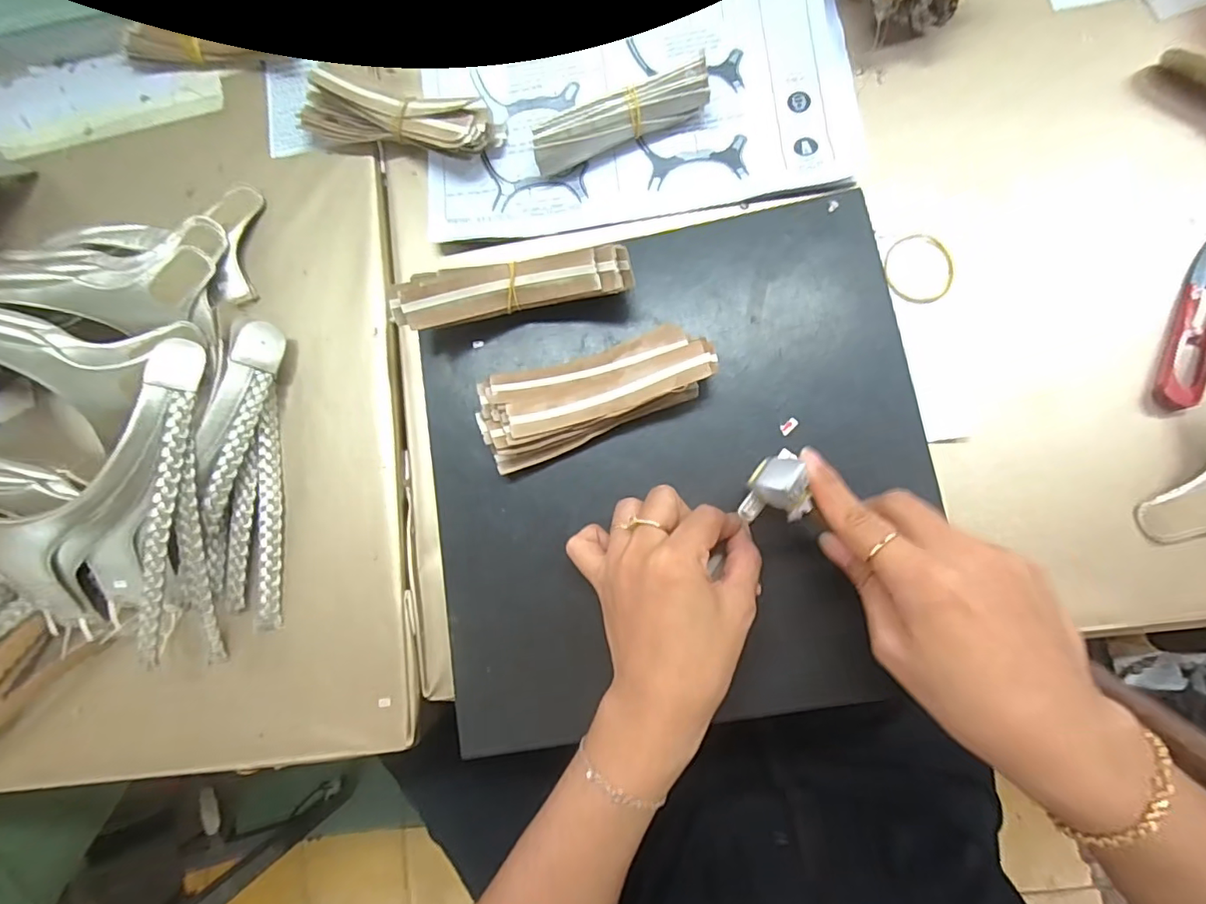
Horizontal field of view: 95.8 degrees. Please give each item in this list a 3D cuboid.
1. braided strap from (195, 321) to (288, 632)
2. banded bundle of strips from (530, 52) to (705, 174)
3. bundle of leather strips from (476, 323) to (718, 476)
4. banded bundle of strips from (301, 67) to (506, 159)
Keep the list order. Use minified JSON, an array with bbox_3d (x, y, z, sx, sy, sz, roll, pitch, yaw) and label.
[{"bbox_3d":[-0.241,0.013,0.363,0.040,0.035,0.198,-4,82,5],"label":"braided strap"},{"bbox_3d":[0.011,-0.229,0.376,0.123,0.032,0.031,-19,81,2],"label":"banded bundle of strips"},{"bbox_3d":[-0.006,-0.037,0.331,0.140,0.028,0.056,-20,81,2],"label":"bundle of leather strips"},{"bbox_3d":[-0.147,-0.238,0.391,0.144,0.034,0.040,15,84,7],"label":"banded bundle of strips"}]

